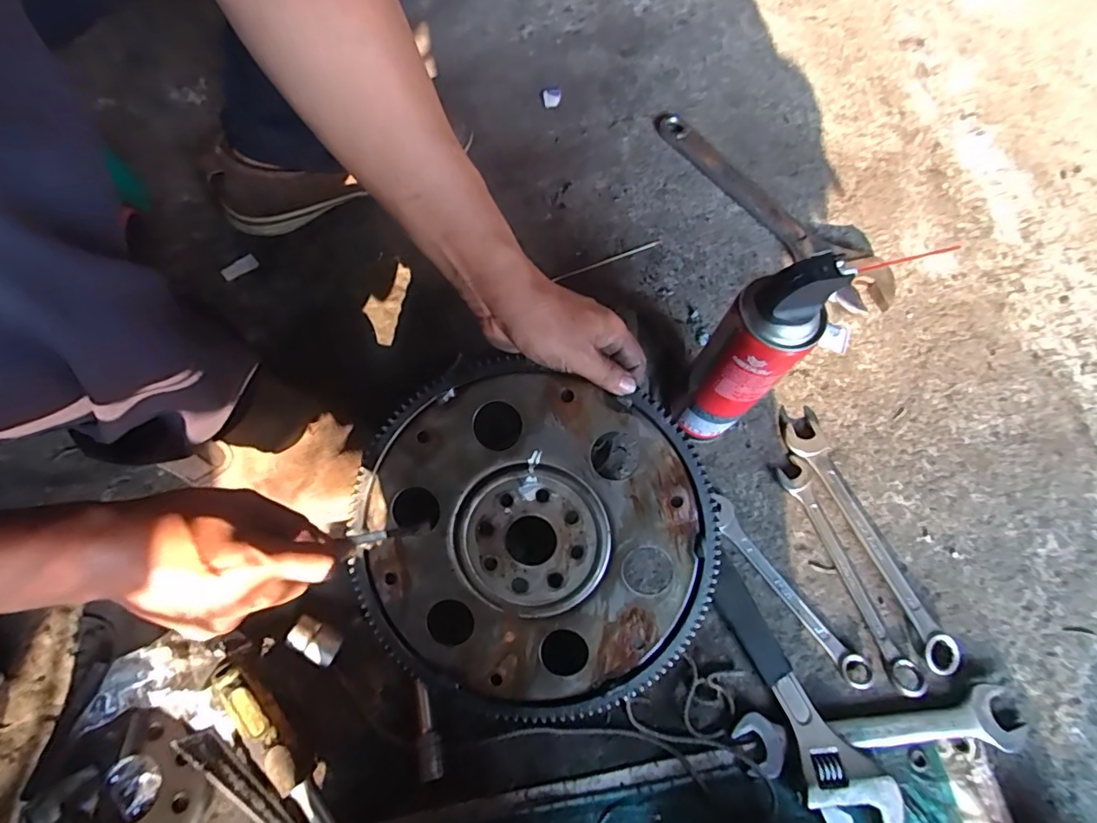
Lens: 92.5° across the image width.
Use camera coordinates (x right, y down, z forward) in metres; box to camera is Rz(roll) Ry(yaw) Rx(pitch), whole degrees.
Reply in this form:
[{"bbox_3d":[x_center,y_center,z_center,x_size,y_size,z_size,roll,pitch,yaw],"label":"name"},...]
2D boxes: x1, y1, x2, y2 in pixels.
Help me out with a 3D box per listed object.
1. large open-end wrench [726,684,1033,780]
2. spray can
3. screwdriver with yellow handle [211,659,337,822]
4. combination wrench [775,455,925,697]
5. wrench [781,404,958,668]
[{"bbox_3d":[0.283,0.271,0.445,0.249,0.011,0.048,-3,69,-8],"label":"large open-end wrench"},{"bbox_3d":[0.155,-0.035,0.434,0.060,0.243,0.055,2,69,-6],"label":"spray can"},{"bbox_3d":[-0.186,0.272,0.387,0.031,0.036,0.198,-38,78,-19],"label":"screwdriver with yellow handle"},{"bbox_3d":[0.280,0.148,0.495,0.033,0.011,0.219,-18,72,-13],"label":"combination wrench"},{"bbox_3d":[0.302,0.114,0.508,0.044,0.011,0.266,-17,72,-13],"label":"wrench"}]

